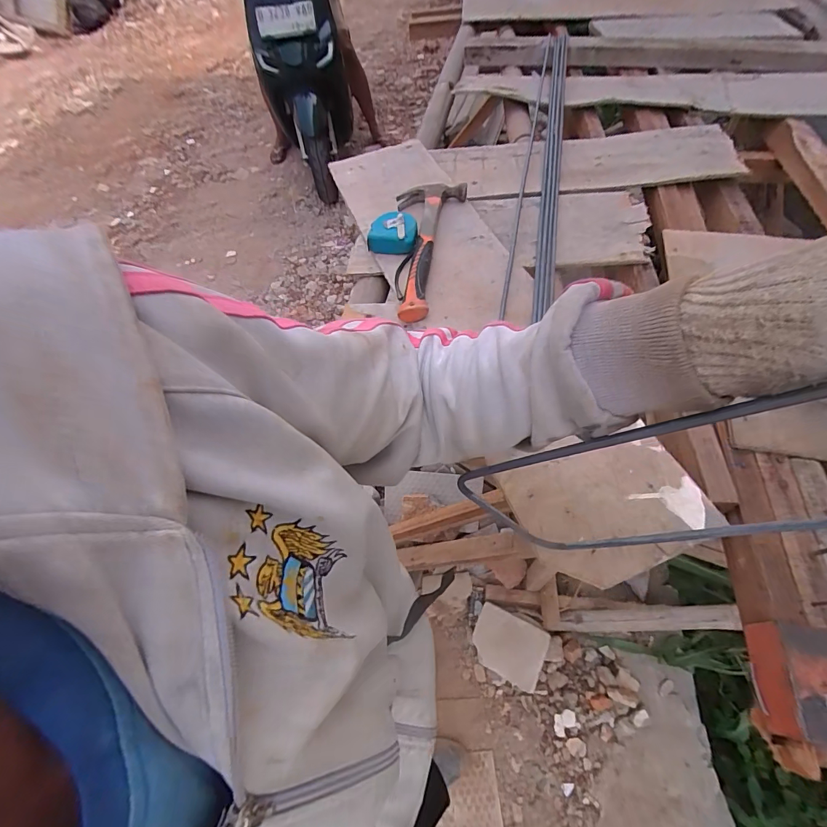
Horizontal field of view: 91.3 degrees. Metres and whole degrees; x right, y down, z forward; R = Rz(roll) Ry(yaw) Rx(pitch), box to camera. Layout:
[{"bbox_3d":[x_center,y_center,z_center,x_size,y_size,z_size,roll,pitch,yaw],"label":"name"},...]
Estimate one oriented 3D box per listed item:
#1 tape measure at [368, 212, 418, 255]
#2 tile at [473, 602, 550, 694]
[{"bbox_3d":[-0.031,-0.306,0.685,0.087,0.037,0.068,12,60,12],"label":"tape measure"},{"bbox_3d":[0.269,0.664,1.153,0.199,0.017,0.165,15,91,37],"label":"tile"}]

